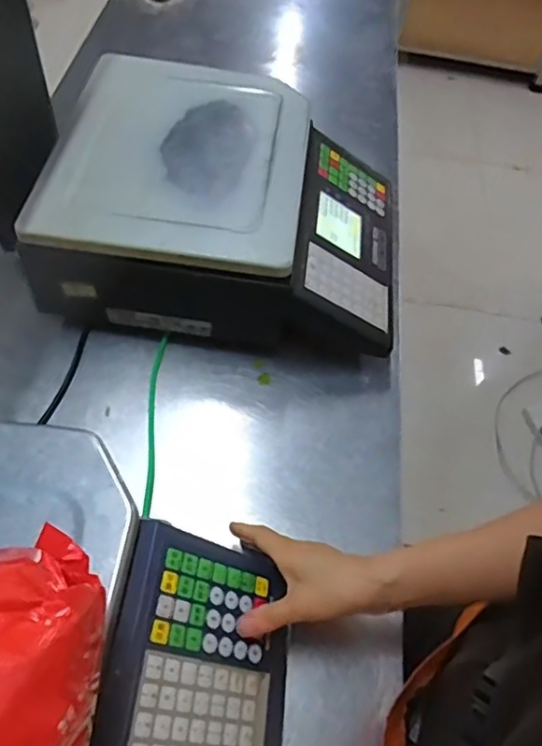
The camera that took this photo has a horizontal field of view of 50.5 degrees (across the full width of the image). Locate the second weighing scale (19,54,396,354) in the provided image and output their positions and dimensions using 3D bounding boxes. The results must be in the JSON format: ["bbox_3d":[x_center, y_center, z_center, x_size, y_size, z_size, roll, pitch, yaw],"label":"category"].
[{"bbox_3d":[-0.044,-0.225,0.751,0.421,0.156,0.346,8,56,-1],"label":"second weighing scale"}]

